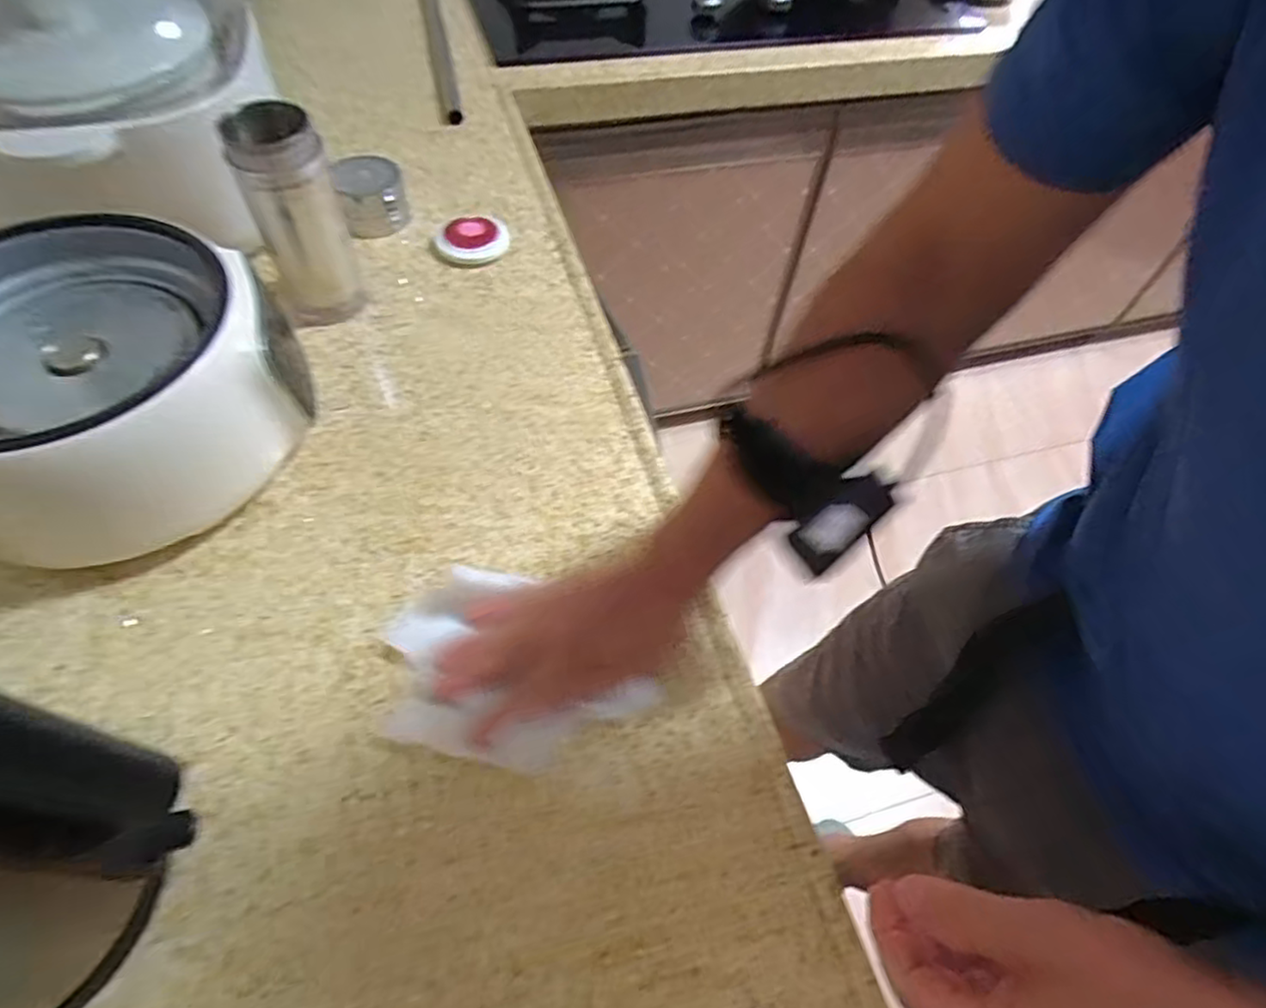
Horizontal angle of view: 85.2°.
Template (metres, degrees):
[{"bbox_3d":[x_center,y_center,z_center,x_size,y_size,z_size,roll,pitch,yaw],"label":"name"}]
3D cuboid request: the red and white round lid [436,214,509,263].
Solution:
[{"bbox_3d":[-0.159,-0.265,0.684,0.069,0.021,0.076,-6,57,-7],"label":"red and white round lid"}]

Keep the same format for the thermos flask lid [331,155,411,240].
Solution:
[{"bbox_3d":[-0.260,-0.308,0.685,0.062,0.053,0.074,-14,59,-12],"label":"thermos flask lid"}]

